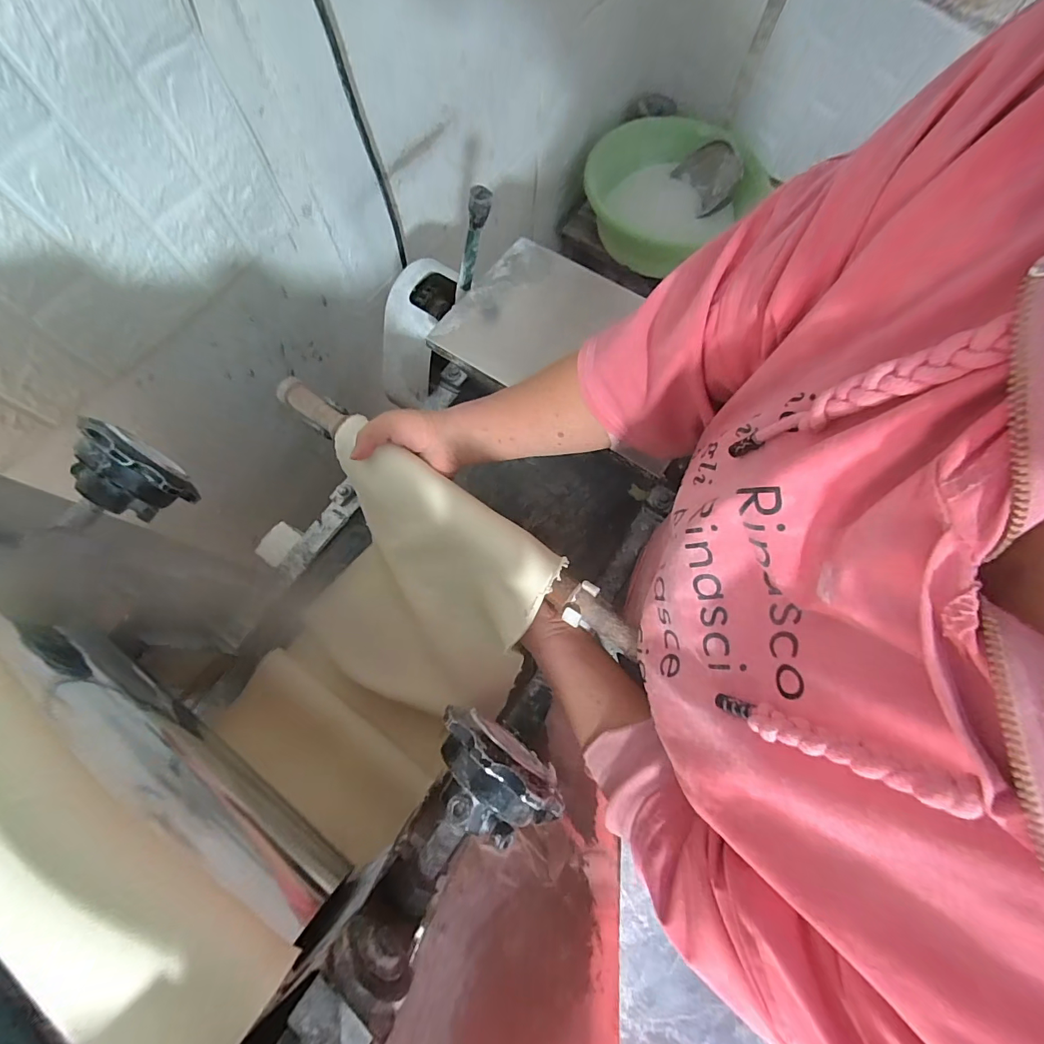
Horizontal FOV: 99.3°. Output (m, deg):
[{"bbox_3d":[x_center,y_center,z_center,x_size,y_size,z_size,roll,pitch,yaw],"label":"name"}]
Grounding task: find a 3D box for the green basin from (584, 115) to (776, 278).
[{"bbox_3d":[0.383,-0.841,1.150,0.413,0.150,0.406,0,72,-1],"label":"green basin"}]

